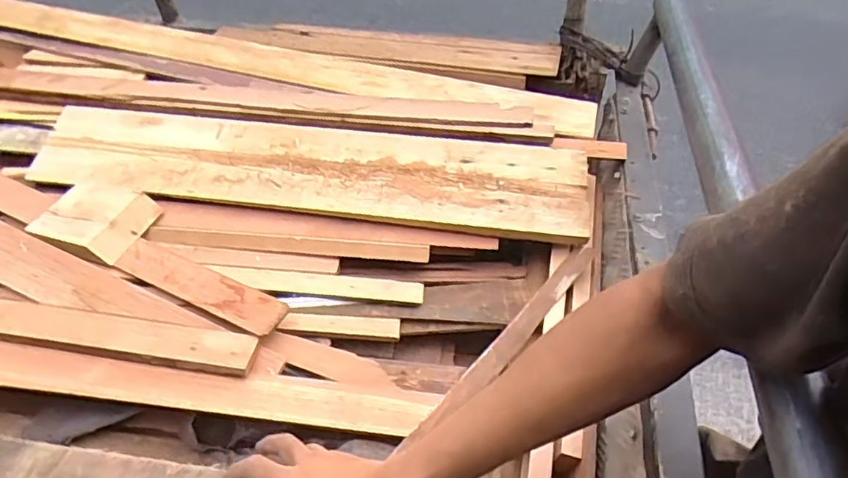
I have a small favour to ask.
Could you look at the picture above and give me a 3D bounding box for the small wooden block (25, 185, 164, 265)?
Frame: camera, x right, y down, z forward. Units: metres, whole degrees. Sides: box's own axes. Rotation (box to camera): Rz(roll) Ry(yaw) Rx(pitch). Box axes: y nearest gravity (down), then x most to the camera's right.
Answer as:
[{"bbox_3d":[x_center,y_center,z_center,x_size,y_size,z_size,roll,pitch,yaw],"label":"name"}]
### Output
[{"bbox_3d":[-0.403,-0.025,0.711,0.112,0.029,0.099,13,47,12],"label":"small wooden block"}]

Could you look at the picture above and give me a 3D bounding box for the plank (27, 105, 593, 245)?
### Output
[{"bbox_3d":[-0.158,-0.096,0.764,0.732,0.021,0.143,6,61,6],"label":"plank"}]

